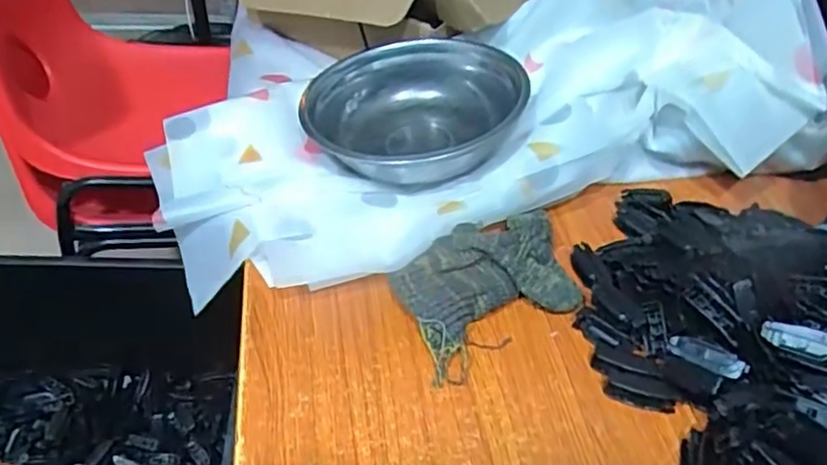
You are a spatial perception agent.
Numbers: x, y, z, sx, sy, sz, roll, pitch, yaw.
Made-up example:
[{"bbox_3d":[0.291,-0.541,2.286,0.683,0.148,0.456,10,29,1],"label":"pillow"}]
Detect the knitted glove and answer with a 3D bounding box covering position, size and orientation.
[{"bbox_3d":[0.060,0.035,0.494,0.149,0.045,0.094,-21,50,-26],"label":"knitted glove"}]

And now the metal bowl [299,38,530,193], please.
[{"bbox_3d":[-0.002,-0.114,0.626,0.197,0.086,0.197,3,43,-3],"label":"metal bowl"}]

